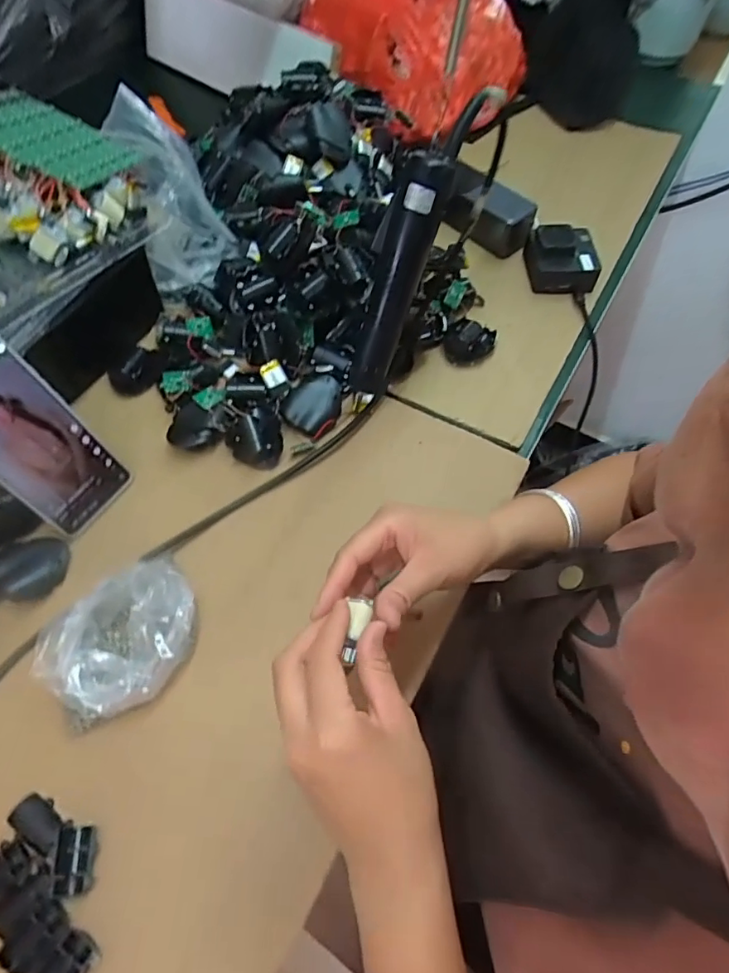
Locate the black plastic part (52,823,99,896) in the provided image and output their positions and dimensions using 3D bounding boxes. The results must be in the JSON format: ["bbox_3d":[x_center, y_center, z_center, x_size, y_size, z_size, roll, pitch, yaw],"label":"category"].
[{"bbox_3d":[-0.188,0.242,0.359,0.023,0.007,0.037,-6,60,-5],"label":"black plastic part"}]

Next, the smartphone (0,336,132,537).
[{"bbox_3d":[-0.264,-0.037,0.440,0.012,0.164,0.078,11,55,39],"label":"smartphone"}]

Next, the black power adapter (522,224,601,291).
[{"bbox_3d":[0.231,-0.267,0.649,0.079,0.046,0.075,8,60,3],"label":"black power adapter"}]

